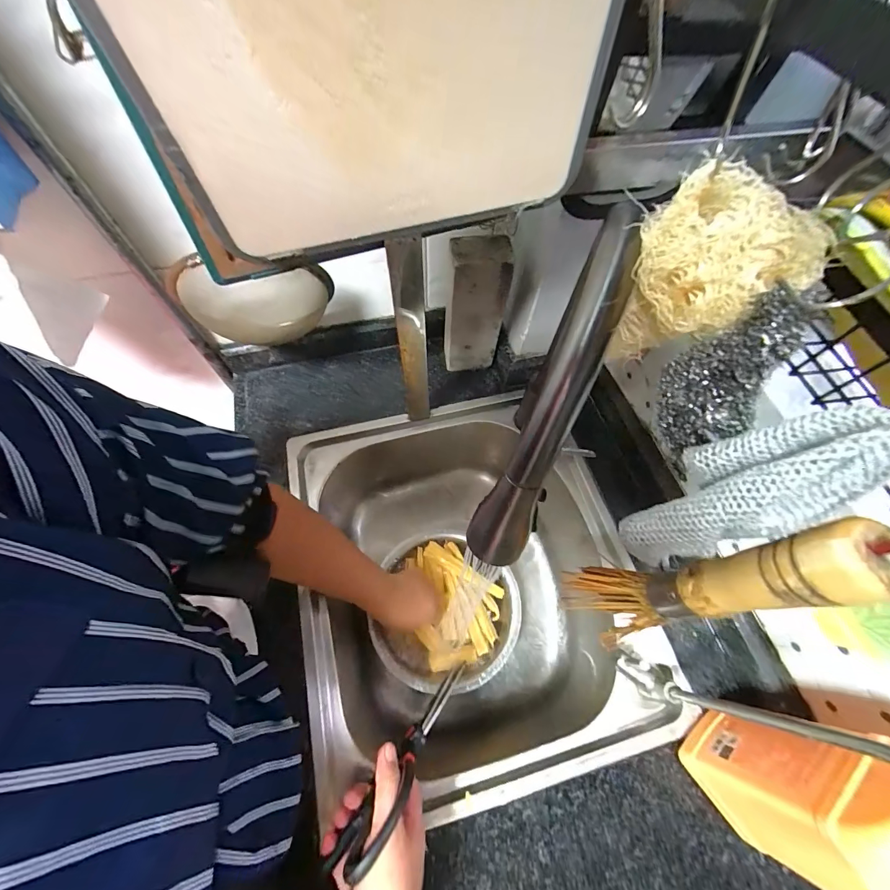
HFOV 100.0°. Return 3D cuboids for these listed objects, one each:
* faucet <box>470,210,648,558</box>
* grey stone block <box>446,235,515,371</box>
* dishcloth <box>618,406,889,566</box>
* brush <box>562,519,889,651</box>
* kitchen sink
[{"bbox_3d":[0.068,-0.016,0.252,0.039,0.248,0.048,21,29,9],"label":"faucet"},{"bbox_3d":[0.041,-0.179,0.515,0.074,0.209,0.034,5,64,1],"label":"grey stone block"},{"bbox_3d":[0.116,0.018,0.149,0.026,0.099,0.040,-3,57,-43],"label":"dishcloth"},{"bbox_3d":[0.131,0.097,0.233,0.040,0.242,0.047,13,64,5],"label":"brush"},{"bbox_3d":[0.020,0.197,0.559,0.405,0.251,0.457,-11,65,-6],"label":"kitchen sink"}]

